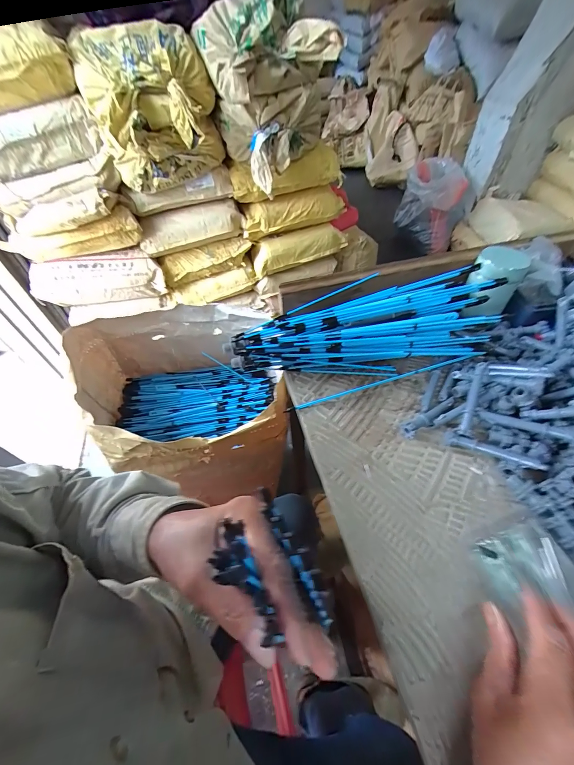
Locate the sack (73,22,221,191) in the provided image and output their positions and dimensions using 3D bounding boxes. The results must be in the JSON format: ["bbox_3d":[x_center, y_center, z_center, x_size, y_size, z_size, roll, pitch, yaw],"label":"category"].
[{"bbox_3d":[-0.402,-0.833,0.949,0.372,0.361,0.248,-18,51,-11],"label":"sack"}]

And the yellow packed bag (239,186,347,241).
[{"bbox_3d":[0.026,-0.702,1.254,0.415,0.135,0.091,-13,50,-7],"label":"yellow packed bag"}]

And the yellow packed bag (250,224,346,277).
[{"bbox_3d":[0.064,-0.610,1.369,0.447,0.131,0.123,-20,51,-13],"label":"yellow packed bag"}]

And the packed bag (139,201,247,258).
[{"bbox_3d":[-0.381,-0.631,1.211,0.406,0.131,0.188,-16,50,-9],"label":"packed bag"}]

